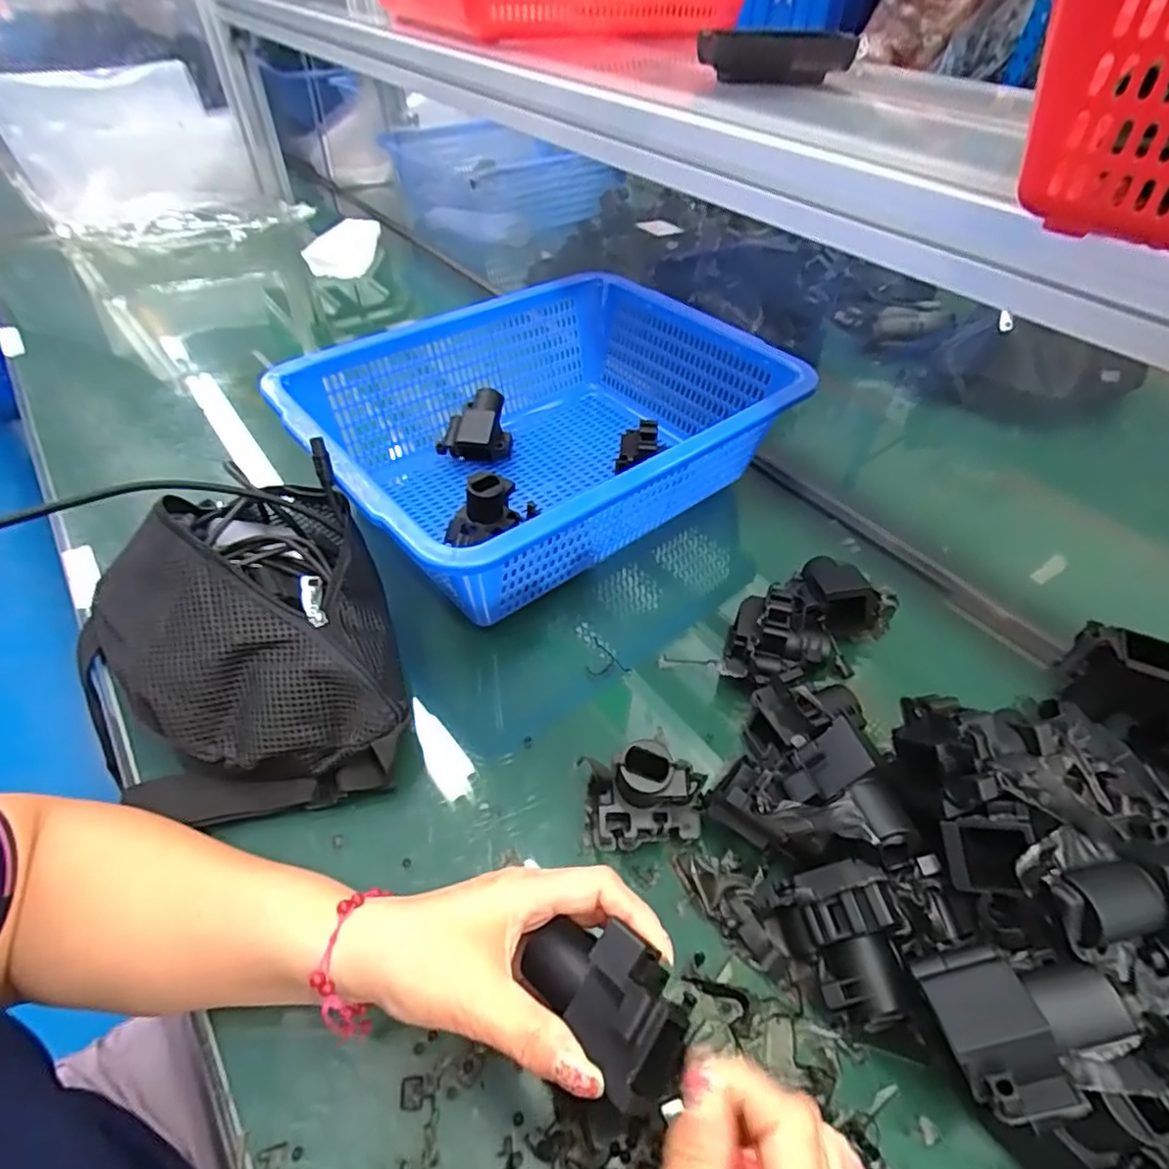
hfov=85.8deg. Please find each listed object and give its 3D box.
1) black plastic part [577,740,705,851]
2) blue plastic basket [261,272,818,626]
[{"bbox_3d":[0.036,0.123,0.366,0.070,0.075,0.048,6,47,4],"label":"black plastic part"},{"bbox_3d":[-0.034,-0.129,0.568,0.374,0.139,0.302,-32,55,-28],"label":"blue plastic basket"}]

